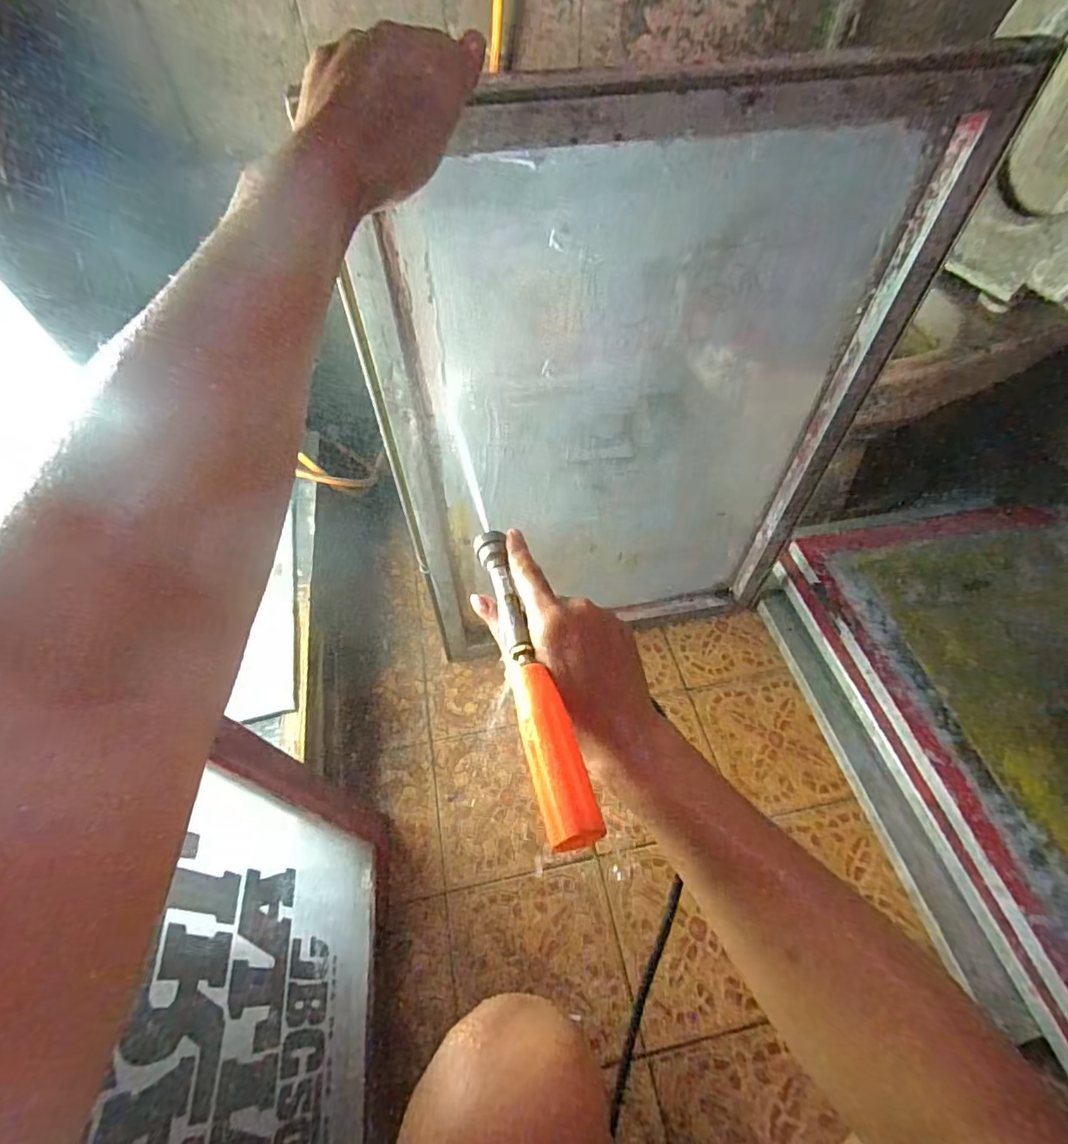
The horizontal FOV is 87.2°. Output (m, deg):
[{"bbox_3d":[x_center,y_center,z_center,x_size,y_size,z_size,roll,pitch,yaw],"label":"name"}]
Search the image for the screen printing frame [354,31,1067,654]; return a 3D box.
[{"bbox_3d":[0.110,-0.138,0.623,0.507,0.643,0.048,-8,53,-7],"label":"screen printing frame"}]

